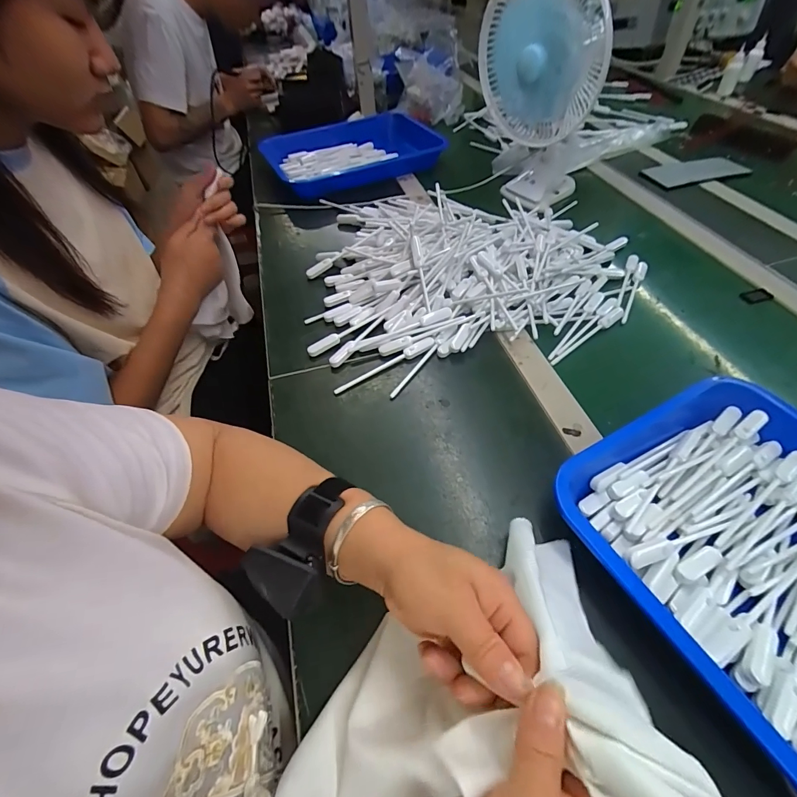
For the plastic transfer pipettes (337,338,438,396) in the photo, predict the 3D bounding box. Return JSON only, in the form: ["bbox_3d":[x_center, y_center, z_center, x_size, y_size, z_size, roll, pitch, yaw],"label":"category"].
[{"bbox_3d":[-0.016,-0.042,0.477,0.139,0.009,0.014,-26,55,-16],"label":"plastic transfer pipettes"}]

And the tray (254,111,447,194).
[{"bbox_3d":[-0.096,-0.540,0.860,0.366,0.049,0.286,-22,54,-13],"label":"tray"}]

